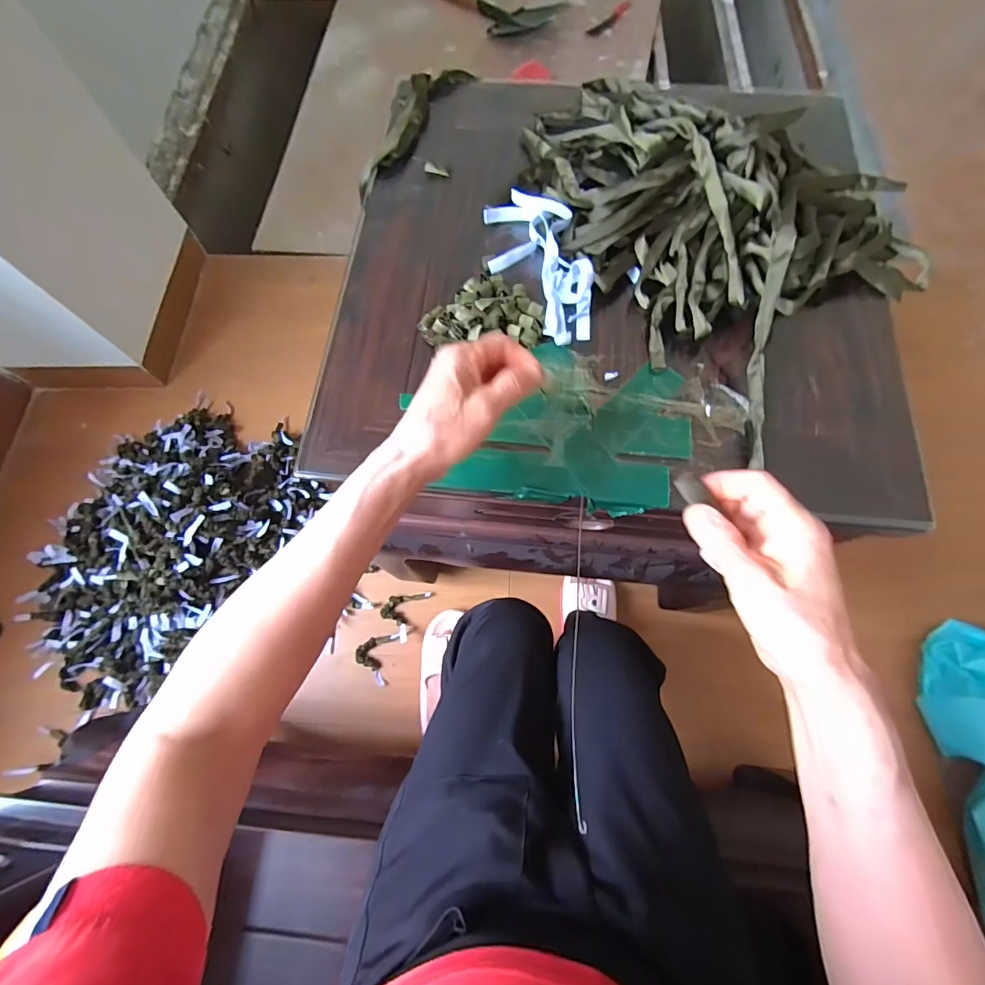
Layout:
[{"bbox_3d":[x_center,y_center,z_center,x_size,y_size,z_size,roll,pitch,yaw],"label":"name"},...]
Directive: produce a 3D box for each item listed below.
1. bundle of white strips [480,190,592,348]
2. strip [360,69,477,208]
[{"bbox_3d":[0.047,-0.241,0.467,0.090,0.043,0.184,-9,72,-2],"label":"bundle of white strips"},{"bbox_3d":[-0.104,-0.459,0.561,0.059,0.039,0.246,26,74,9],"label":"strip"}]

